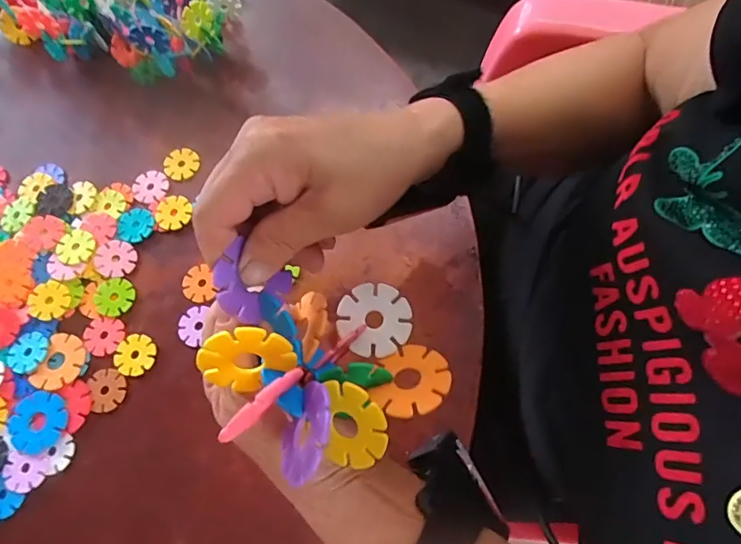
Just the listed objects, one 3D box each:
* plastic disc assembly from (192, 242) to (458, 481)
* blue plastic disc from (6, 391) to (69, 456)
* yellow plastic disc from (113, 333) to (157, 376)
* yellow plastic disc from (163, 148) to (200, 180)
[{"bbox_3d":[-0.018,0.043,0.231,0.110,0.058,0.096,5,71,4],"label":"plastic disc assembly"},{"bbox_3d":[-0.248,0.112,0.354,0.039,0.004,0.045,39,77,15],"label":"blue plastic disc"},{"bbox_3d":[-0.184,0.064,0.372,0.030,0.004,0.031,-1,71,3],"label":"yellow plastic disc"},{"bbox_3d":[-0.170,-0.098,0.430,0.032,0.004,0.030,-1,71,3],"label":"yellow plastic disc"}]

